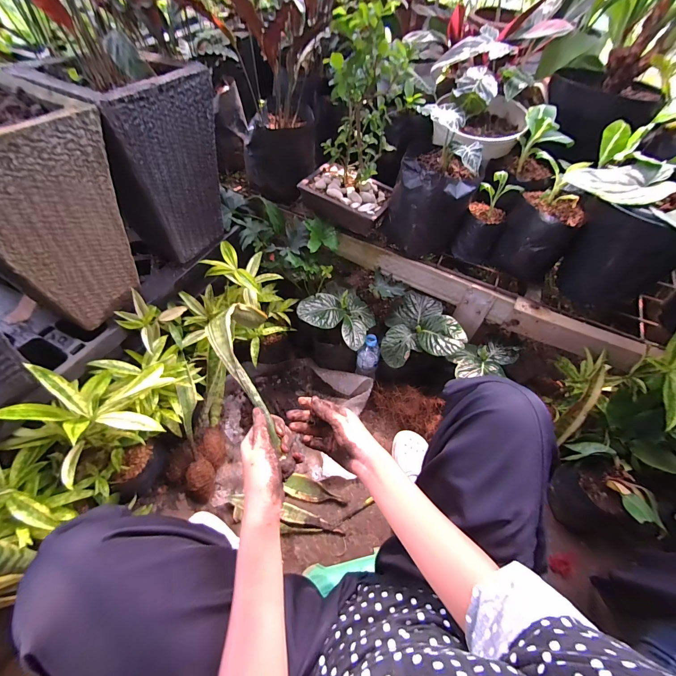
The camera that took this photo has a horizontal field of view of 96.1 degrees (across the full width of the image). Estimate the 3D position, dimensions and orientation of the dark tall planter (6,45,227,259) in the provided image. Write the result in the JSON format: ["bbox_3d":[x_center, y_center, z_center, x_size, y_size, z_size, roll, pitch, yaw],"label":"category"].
[{"bbox_3d":[-0.398,-0.378,0.665,0.213,0.346,0.224,29,62,12],"label":"dark tall planter"}]

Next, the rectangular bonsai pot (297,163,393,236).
[{"bbox_3d":[0.026,-0.391,0.846,0.234,0.073,0.171,24,61,9],"label":"rectangular bonsai pot"}]

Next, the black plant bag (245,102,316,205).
[{"bbox_3d":[-0.170,-0.513,0.862,0.180,0.170,0.170,19,60,7],"label":"black plant bag"}]

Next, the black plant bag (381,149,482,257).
[{"bbox_3d":[0.230,-0.349,0.767,0.185,0.184,0.207,17,60,6],"label":"black plant bag"}]

